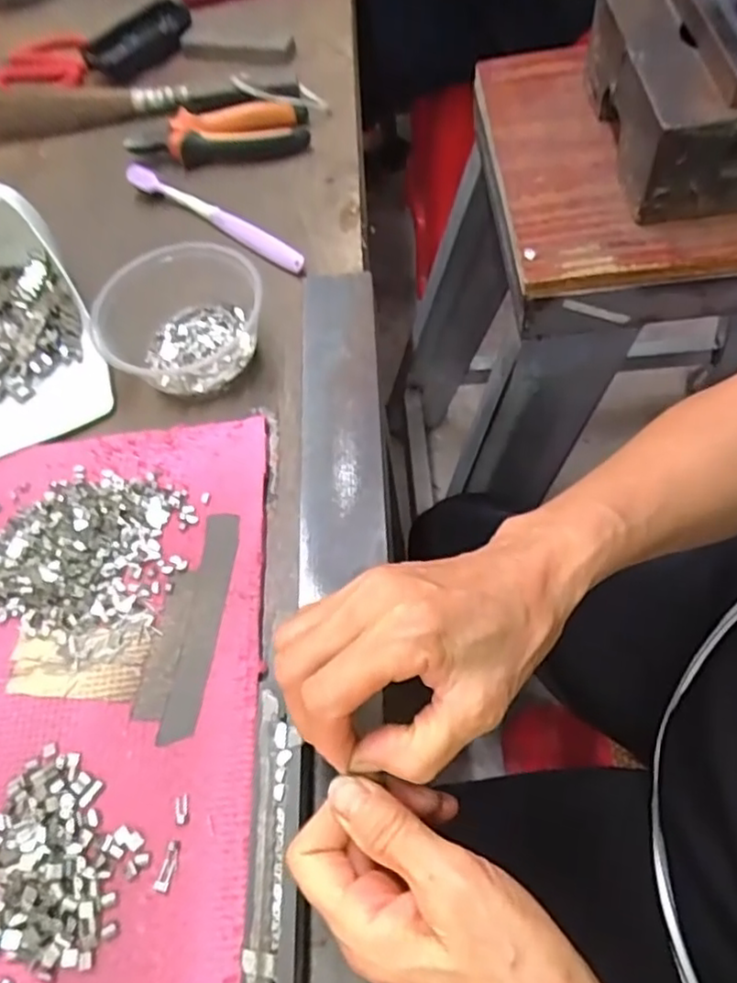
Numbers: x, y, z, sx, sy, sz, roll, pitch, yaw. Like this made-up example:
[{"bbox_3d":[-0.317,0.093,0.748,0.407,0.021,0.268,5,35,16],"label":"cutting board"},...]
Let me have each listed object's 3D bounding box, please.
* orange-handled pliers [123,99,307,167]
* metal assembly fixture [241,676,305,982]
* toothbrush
[{"bbox_3d":[-0.126,-0.300,0.555,0.147,0.026,0.042,-6,60,4],"label":"orange-handled pliers"},{"bbox_3d":[-0.040,0.161,0.287,0.023,0.023,0.145,-4,60,6],"label":"metal assembly fixture"},{"bbox_3d":[-0.119,-0.214,0.512,0.181,0.018,0.016,31,69,22],"label":"toothbrush"}]

